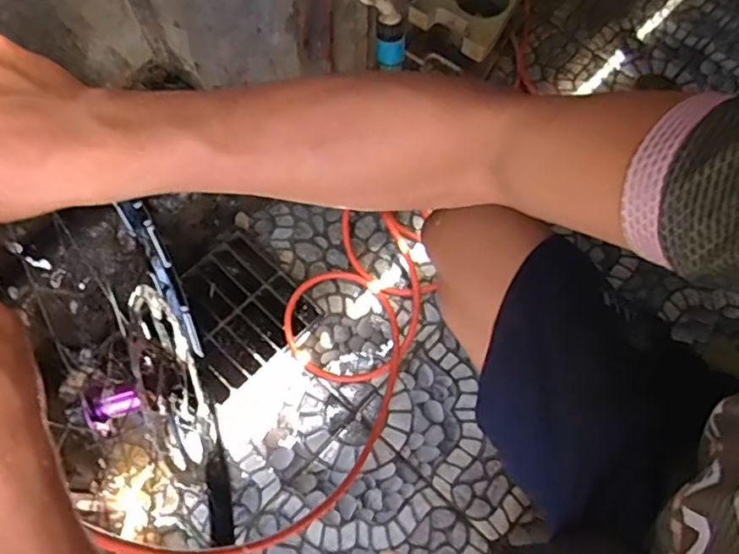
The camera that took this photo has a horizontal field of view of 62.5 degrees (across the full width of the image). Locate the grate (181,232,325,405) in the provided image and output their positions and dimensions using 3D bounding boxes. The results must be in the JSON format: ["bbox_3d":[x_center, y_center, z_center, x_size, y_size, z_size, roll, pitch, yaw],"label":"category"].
[{"bbox_3d":[-0.210,0.050,0.948,0.211,0.024,0.193,-42,74,-15],"label":"grate"}]

